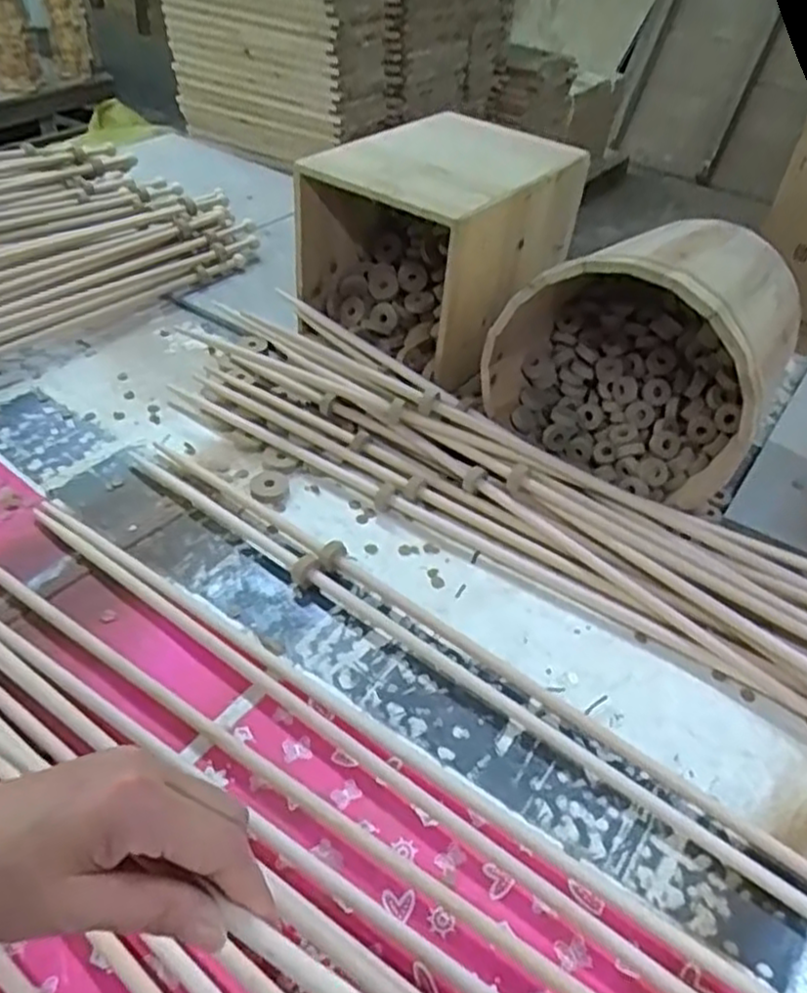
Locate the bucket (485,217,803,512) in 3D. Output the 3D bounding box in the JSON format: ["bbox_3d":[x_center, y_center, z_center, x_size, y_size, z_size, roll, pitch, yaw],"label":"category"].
[{"bbox_3d":[0.216,-0.143,0.643,0.216,0.192,0.204,23,46,20],"label":"bucket"}]

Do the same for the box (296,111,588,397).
[{"bbox_3d":[0.038,-0.288,0.805,0.207,0.194,0.271,29,48,25],"label":"box"}]

